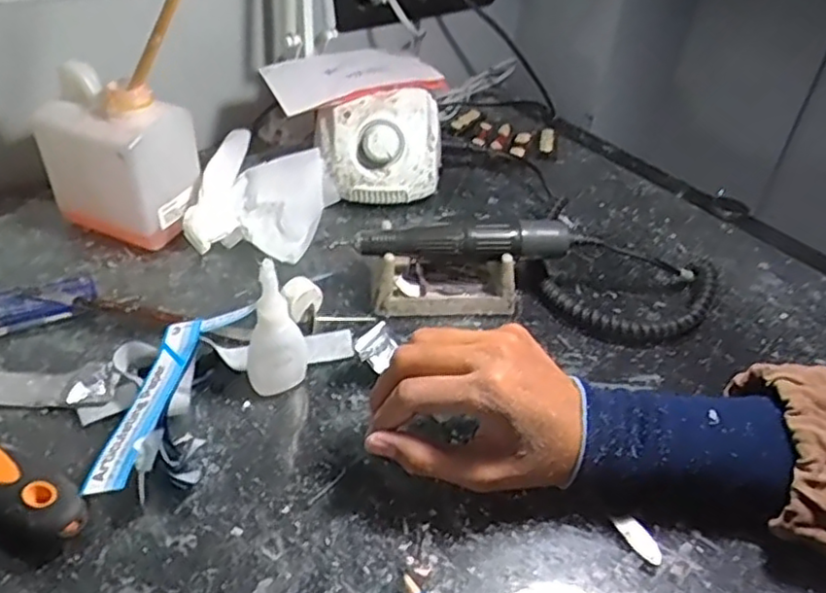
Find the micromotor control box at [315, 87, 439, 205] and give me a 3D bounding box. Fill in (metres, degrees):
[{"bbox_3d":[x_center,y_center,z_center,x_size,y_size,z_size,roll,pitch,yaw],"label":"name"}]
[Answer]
[{"bbox_3d":[-0.028,-0.127,0.568,0.107,0.075,0.090,-2,41,-10],"label":"micromotor control box"}]

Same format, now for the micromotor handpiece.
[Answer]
[{"bbox_3d":[0.036,-0.039,0.455,0.147,0.021,0.022,1,39,-4],"label":"micromotor handpiece"}]

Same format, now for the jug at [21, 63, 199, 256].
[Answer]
[{"bbox_3d":[-0.216,-0.101,0.489,0.093,0.114,0.067,15,41,10],"label":"jug"}]

